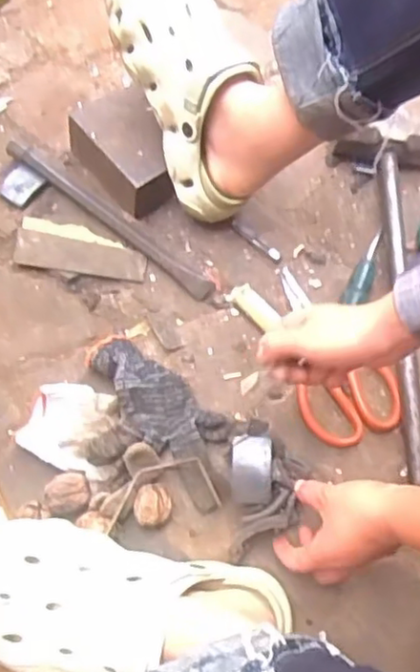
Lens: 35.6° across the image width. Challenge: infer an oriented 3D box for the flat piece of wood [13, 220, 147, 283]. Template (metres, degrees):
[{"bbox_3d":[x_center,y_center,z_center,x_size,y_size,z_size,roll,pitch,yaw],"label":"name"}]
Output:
[{"bbox_3d":[-0.137,-0.093,0.696,0.133,0.015,0.056,12,68,-4],"label":"flat piece of wood"}]

